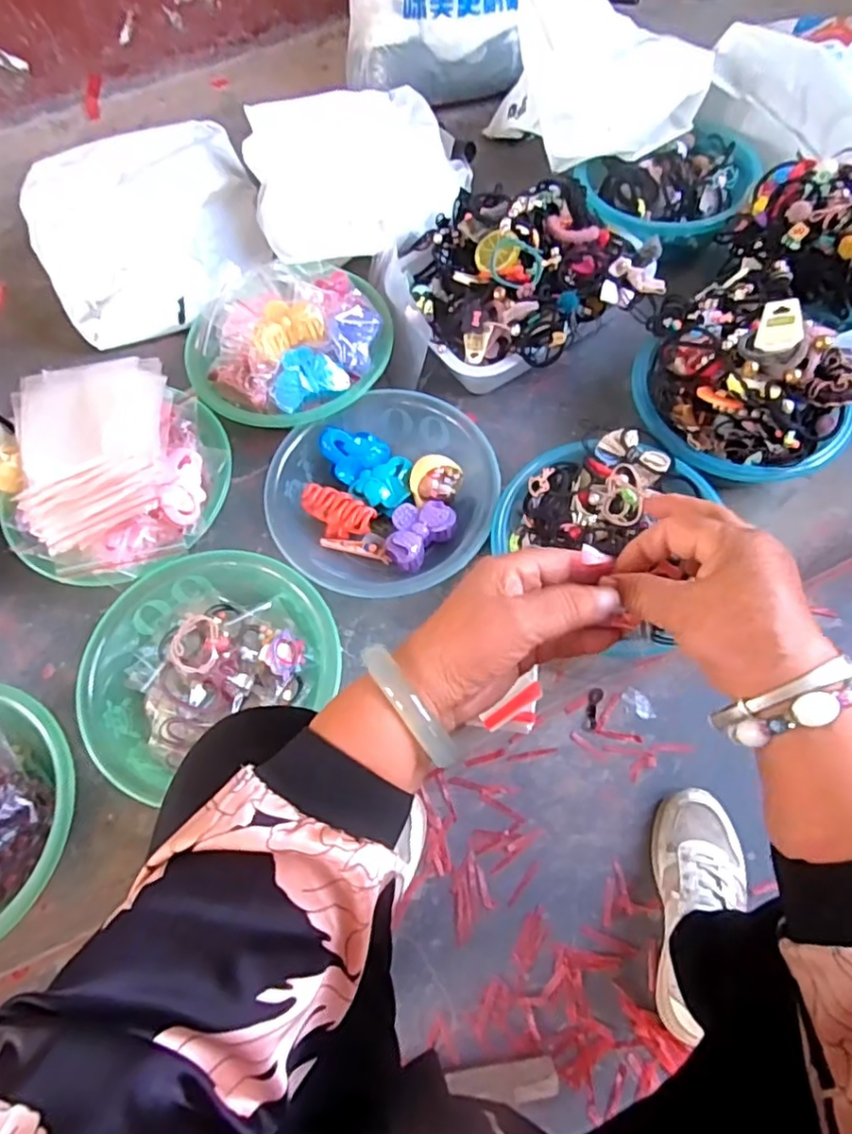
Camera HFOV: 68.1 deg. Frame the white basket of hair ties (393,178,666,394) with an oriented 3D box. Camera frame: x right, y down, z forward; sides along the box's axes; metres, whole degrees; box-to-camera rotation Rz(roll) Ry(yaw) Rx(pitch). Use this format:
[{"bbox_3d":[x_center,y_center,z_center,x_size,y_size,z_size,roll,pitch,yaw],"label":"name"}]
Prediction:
[{"bbox_3d":[0.122,-0.326,0.739,0.295,0.125,0.208,-11,66,-1],"label":"white basket of hair ties"}]

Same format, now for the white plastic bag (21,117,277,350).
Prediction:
[{"bbox_3d":[-0.367,-0.444,0.838,0.287,0.104,0.304,-19,66,-6],"label":"white plastic bag"}]

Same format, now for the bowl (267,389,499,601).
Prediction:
[{"bbox_3d":[-0.045,-0.078,0.680,0.225,0.077,0.214,-1,66,2],"label":"bowl"}]

